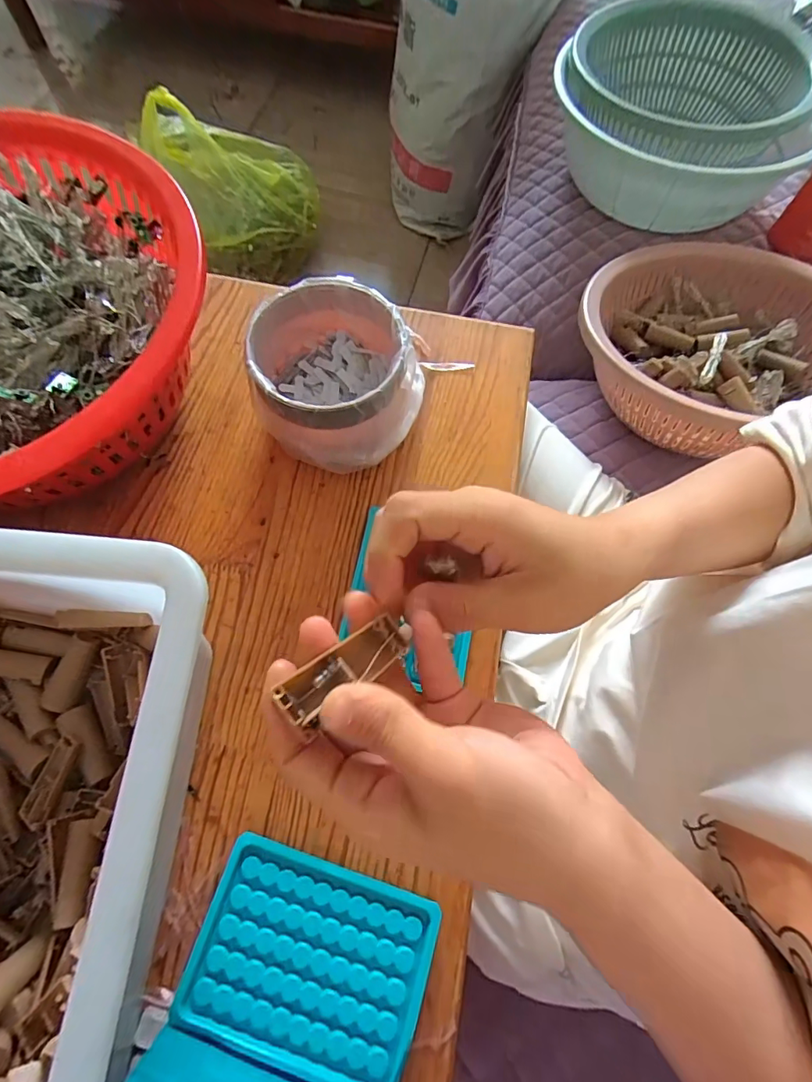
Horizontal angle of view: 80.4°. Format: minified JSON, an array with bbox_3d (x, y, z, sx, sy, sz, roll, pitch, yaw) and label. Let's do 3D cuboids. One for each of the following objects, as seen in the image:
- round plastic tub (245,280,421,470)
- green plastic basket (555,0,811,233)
[{"bbox_3d":[-0.059,-0.128,0.386,0.127,0.089,0.118,1,69,-2],"label":"round plastic tub"},{"bbox_3d":[0.341,-0.517,0.602,0.309,0.126,0.300,1,69,-2],"label":"green plastic basket"}]

